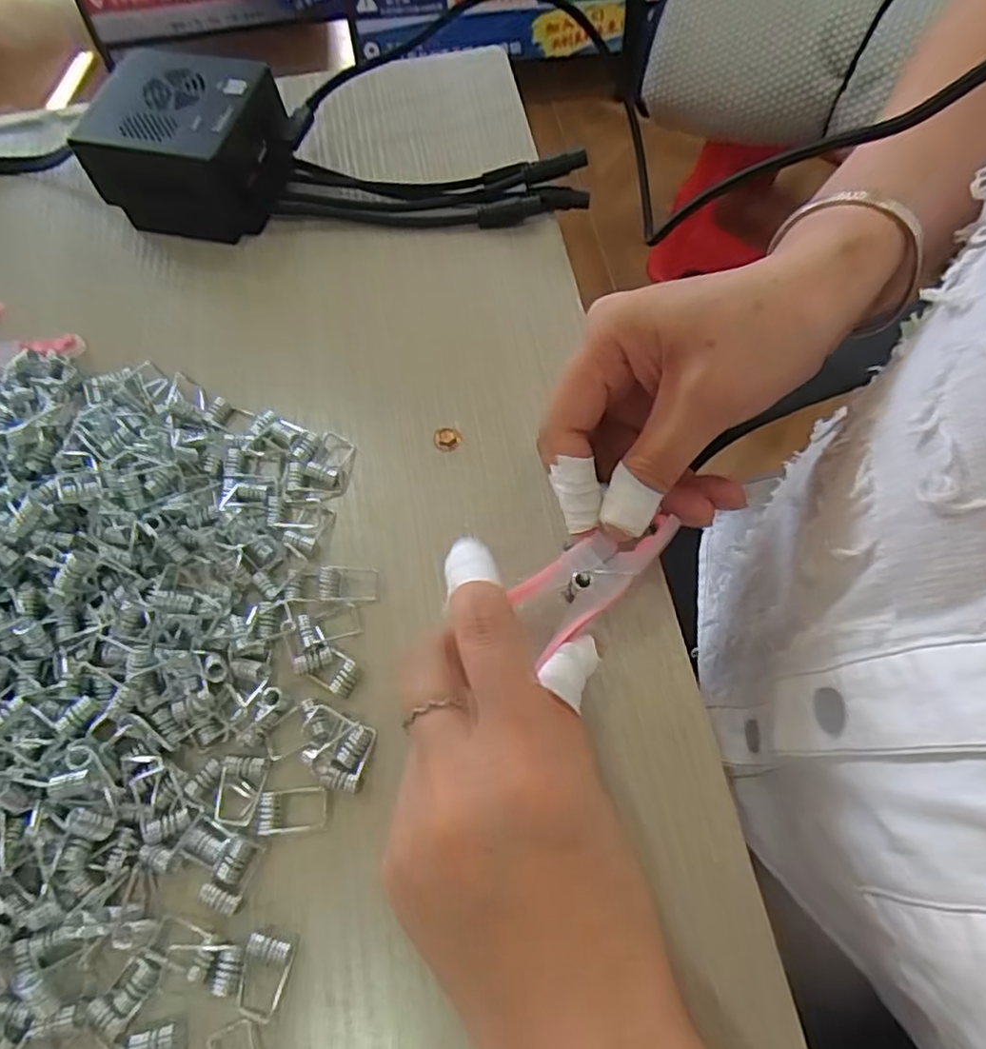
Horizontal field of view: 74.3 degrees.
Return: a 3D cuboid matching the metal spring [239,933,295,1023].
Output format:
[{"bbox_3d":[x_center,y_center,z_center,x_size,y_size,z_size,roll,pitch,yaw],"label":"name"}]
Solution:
[{"bbox_3d":[-0.072,0.143,0.204,0.014,0.006,0.023,10,65,4],"label":"metal spring"}]

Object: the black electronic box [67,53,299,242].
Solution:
[{"bbox_3d":[-0.150,-0.190,0.328,0.087,0.047,0.072,12,65,5],"label":"black electronic box"}]

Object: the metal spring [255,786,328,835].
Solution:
[{"bbox_3d":[-0.069,0.098,0.224,0.022,0.006,0.014,-5,65,-3],"label":"metal spring"}]

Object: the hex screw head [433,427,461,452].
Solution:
[{"bbox_3d":[-0.020,-0.038,0.285,0.012,0.004,0.012,-26,68,-12],"label":"hex screw head"}]

